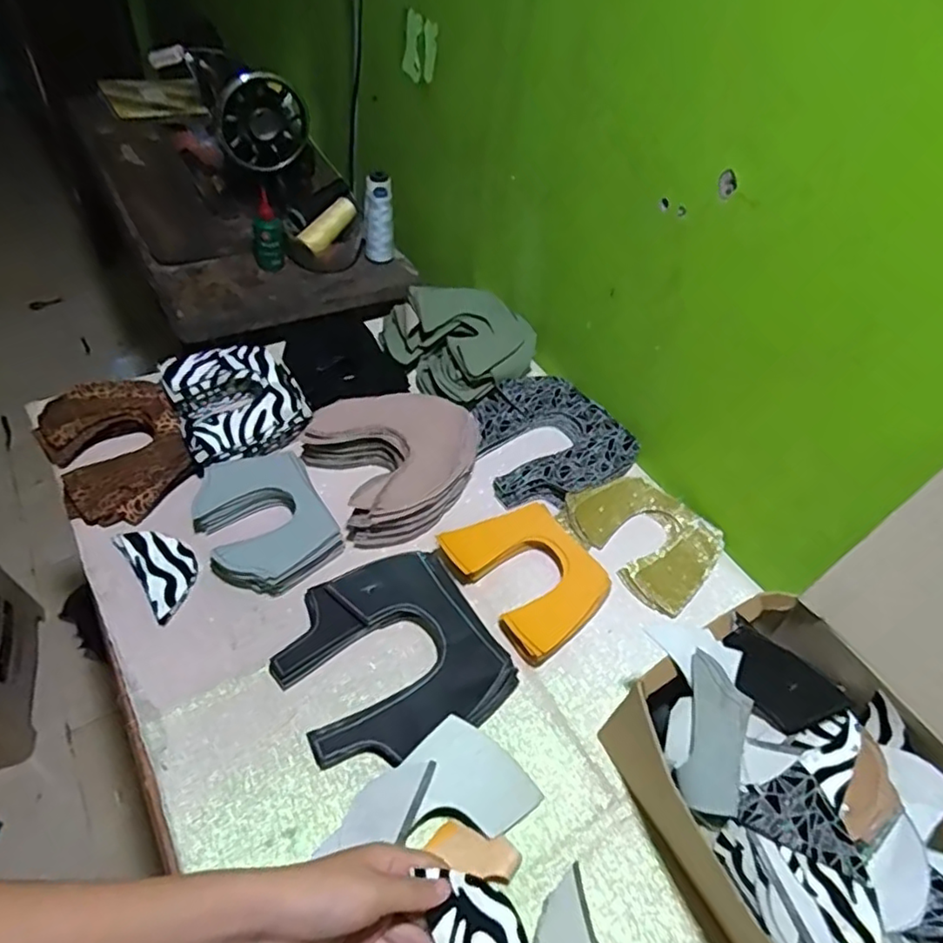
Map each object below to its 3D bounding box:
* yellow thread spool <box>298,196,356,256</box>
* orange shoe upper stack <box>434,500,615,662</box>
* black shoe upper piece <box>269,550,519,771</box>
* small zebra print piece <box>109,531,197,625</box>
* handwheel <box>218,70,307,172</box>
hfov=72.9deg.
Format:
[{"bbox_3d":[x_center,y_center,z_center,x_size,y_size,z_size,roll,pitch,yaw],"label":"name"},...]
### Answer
[{"bbox_3d":[-0.223,-0.387,1.002,0.033,0.033,0.105,35,76,23],"label":"yellow thread spool"},{"bbox_3d":[0.062,0.104,0.662,0.127,0.018,0.157,-24,56,-28],"label":"orange shoe upper stack"},{"bbox_3d":[-0.075,0.167,0.587,0.187,0.025,0.178,-17,53,-23],"label":"black shoe upper piece"},{"bbox_3d":[-0.305,0.092,0.631,0.054,0.012,0.115,-28,59,-30],"label":"small zebra print piece"},{"bbox_3d":[-0.316,-0.525,0.967,0.131,0.131,0.034,-12,51,-19],"label":"handwheel"}]

